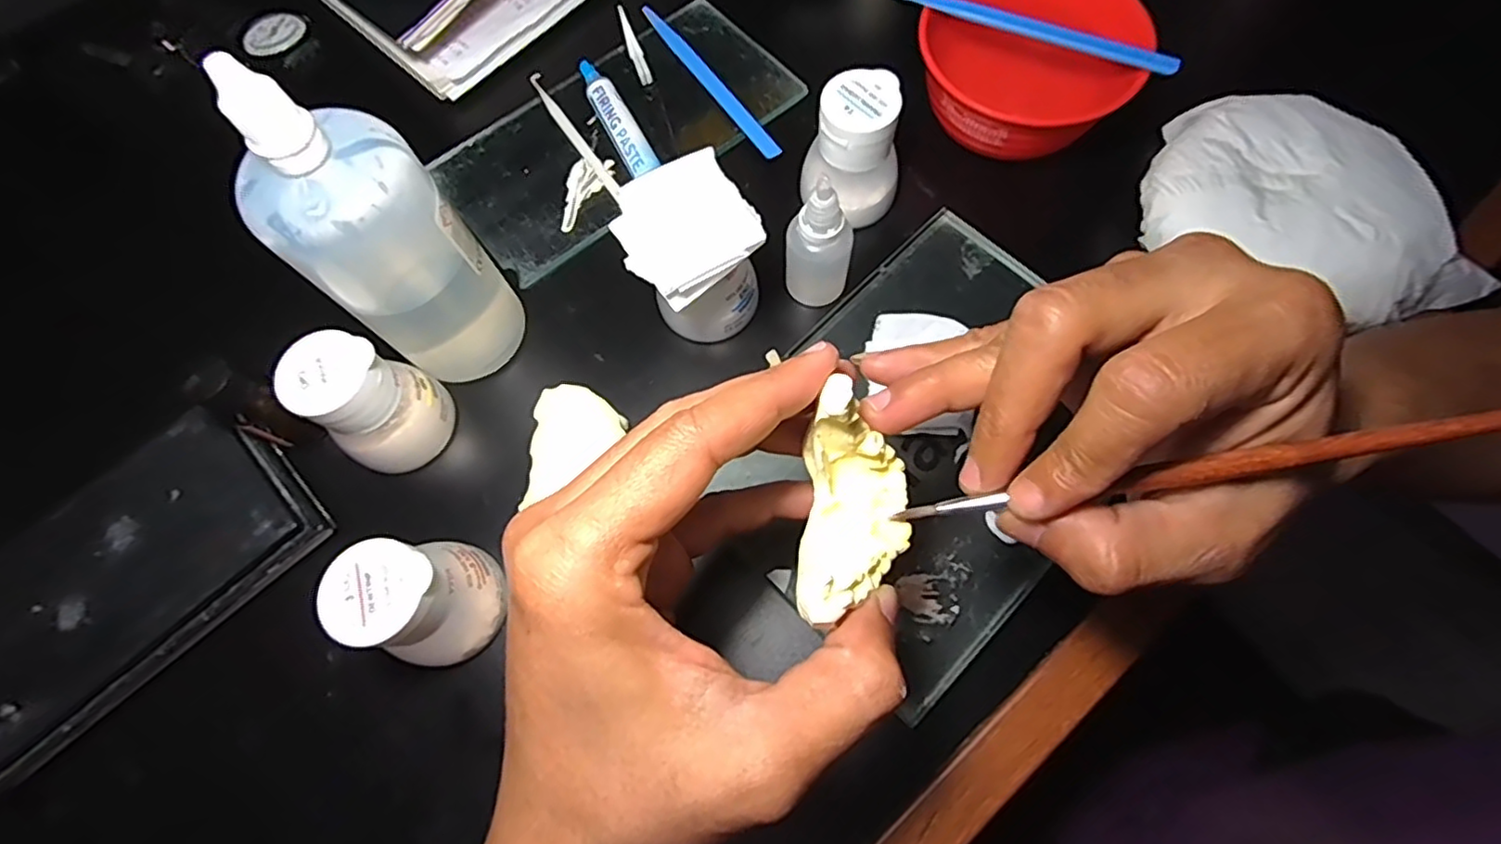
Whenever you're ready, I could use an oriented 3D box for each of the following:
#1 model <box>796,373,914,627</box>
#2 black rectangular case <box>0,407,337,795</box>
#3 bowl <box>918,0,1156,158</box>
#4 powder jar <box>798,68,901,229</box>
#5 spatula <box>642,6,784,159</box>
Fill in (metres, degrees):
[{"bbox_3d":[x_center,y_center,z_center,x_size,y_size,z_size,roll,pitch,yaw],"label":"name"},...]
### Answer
[{"bbox_3d":[0.031,0.025,0.176,0.033,0.042,0.059,4,71,3],"label":"model"},{"bbox_3d":[-0.268,0.065,0.272,0.088,0.017,0.145,43,77,14],"label":"black rectangular case"},{"bbox_3d":[0.142,-0.186,0.337,0.105,0.050,0.101,0,71,1],"label":"bowl"},{"bbox_3d":[0.051,-0.133,0.317,0.049,0.060,0.044,9,71,5],"label":"powder jar"},{"bbox_3d":[-0.024,-0.199,0.373,0.010,0.005,0.134,-33,73,-10],"label":"spatula"}]

